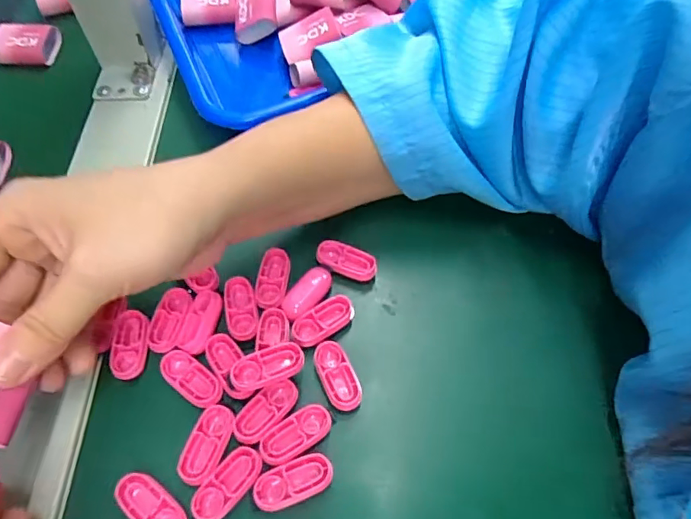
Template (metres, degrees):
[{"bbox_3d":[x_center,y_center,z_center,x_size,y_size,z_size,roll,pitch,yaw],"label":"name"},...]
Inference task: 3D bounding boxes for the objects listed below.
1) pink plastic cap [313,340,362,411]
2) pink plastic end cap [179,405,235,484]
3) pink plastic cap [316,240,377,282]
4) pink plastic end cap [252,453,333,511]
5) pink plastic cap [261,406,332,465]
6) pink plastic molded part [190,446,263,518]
[{"bbox_3d":[-0.004,0.056,0.242,0.016,0.009,0.034,-22,61,-14],"label":"pink plastic cap"},{"bbox_3d":[-0.061,0.081,0.222,0.016,0.004,0.033,17,60,10],"label":"pink plastic end cap"},{"bbox_3d":[0.001,0.000,0.276,0.034,0.006,0.016,21,61,12],"label":"pink plastic cap"},{"bbox_3d":[-0.022,0.094,0.214,0.034,0.004,0.015,-17,60,-11],"label":"pink plastic end cap"},{"bbox_3d":[-0.022,0.077,0.224,0.034,0.004,0.014,-30,63,-17],"label":"pink plastic cap"},{"bbox_3d":[-0.050,0.096,0.214,0.016,0.004,0.034,35,64,19],"label":"pink plastic molded part"}]

